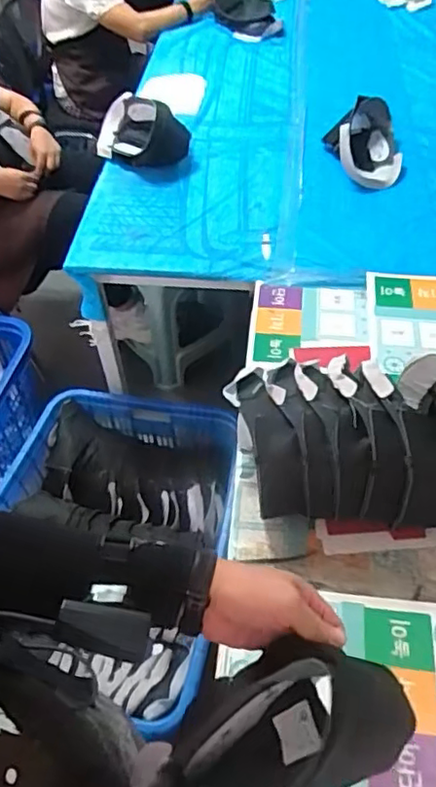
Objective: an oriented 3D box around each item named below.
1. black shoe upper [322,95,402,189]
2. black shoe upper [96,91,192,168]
[{"bbox_3d":[0.364,-0.618,1.492,0.179,0.110,0.249,2,51,3],"label":"black shoe upper"},{"bbox_3d":[-0.199,-0.662,1.545,0.264,0.090,0.166,22,84,16],"label":"black shoe upper"}]

